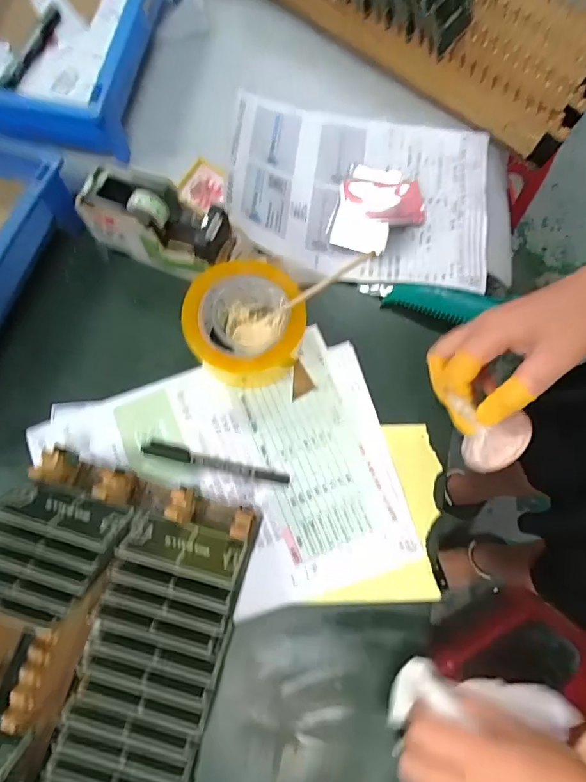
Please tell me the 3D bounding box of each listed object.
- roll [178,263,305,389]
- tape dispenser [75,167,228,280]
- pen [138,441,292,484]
[{"bbox_3d":[-0.045,-0.060,0.432,0.107,0.062,0.102,1,73,-2],"label":"roll"},{"bbox_3d":[-0.125,-0.164,0.445,0.131,0.071,0.068,21,73,5],"label":"tape dispenser"},{"bbox_3d":[-0.071,0.066,0.423,0.136,0.009,0.014,12,73,2],"label":"pen"}]

